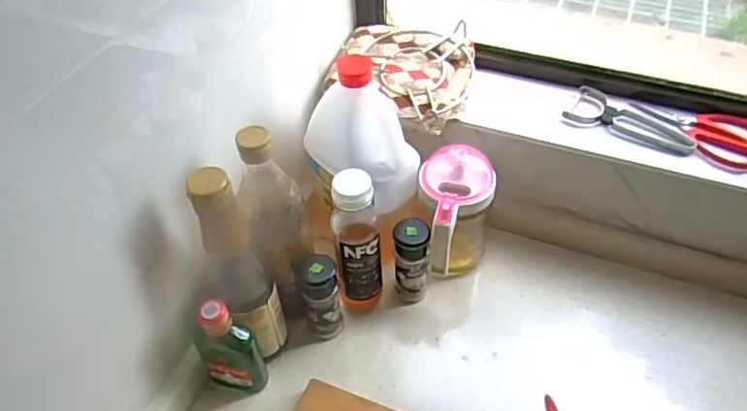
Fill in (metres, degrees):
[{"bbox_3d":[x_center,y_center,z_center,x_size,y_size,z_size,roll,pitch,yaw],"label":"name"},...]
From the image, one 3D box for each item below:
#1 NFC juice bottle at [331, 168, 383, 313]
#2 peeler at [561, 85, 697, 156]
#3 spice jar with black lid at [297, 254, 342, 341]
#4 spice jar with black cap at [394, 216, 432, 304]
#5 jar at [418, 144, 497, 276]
[{"bbox_3d":[-0.017,0.043,0.622,0.051,0.185,0.049,-3,48,-1],"label":"NFC juice bottle"},{"bbox_3d":[0.289,-0.095,0.659,0.136,0.012,0.060,21,52,20],"label":"peeler"},{"bbox_3d":[-0.055,0.098,0.625,0.042,0.110,0.041,-1,48,1],"label":"spice jar with black lid"},{"bbox_3d":[0.043,0.063,0.653,0.041,0.108,0.044,-1,48,1],"label":"spice jar with black cap"},{"bbox_3d":[0.087,0.023,0.661,0.082,0.143,0.110,10,49,10],"label":"jar"}]

